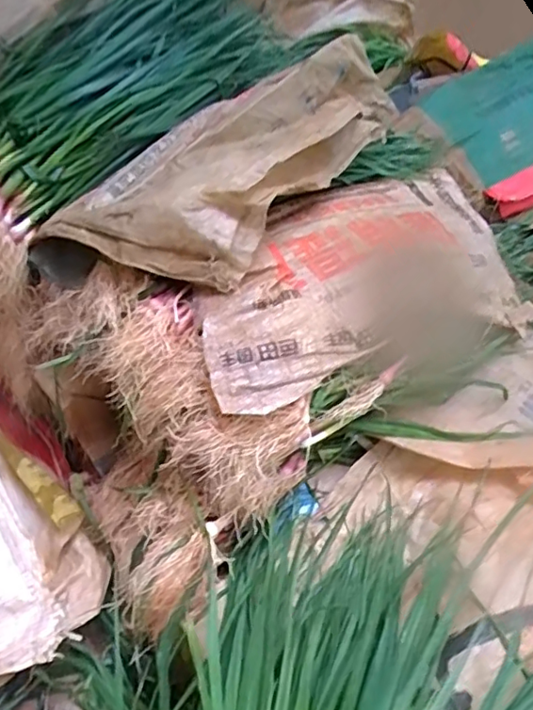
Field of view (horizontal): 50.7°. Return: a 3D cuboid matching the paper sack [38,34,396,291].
[{"bbox_3d":[-0.031,-0.275,0.734,0.258,0.138,0.489,26,46,22],"label":"paper sack"}]

